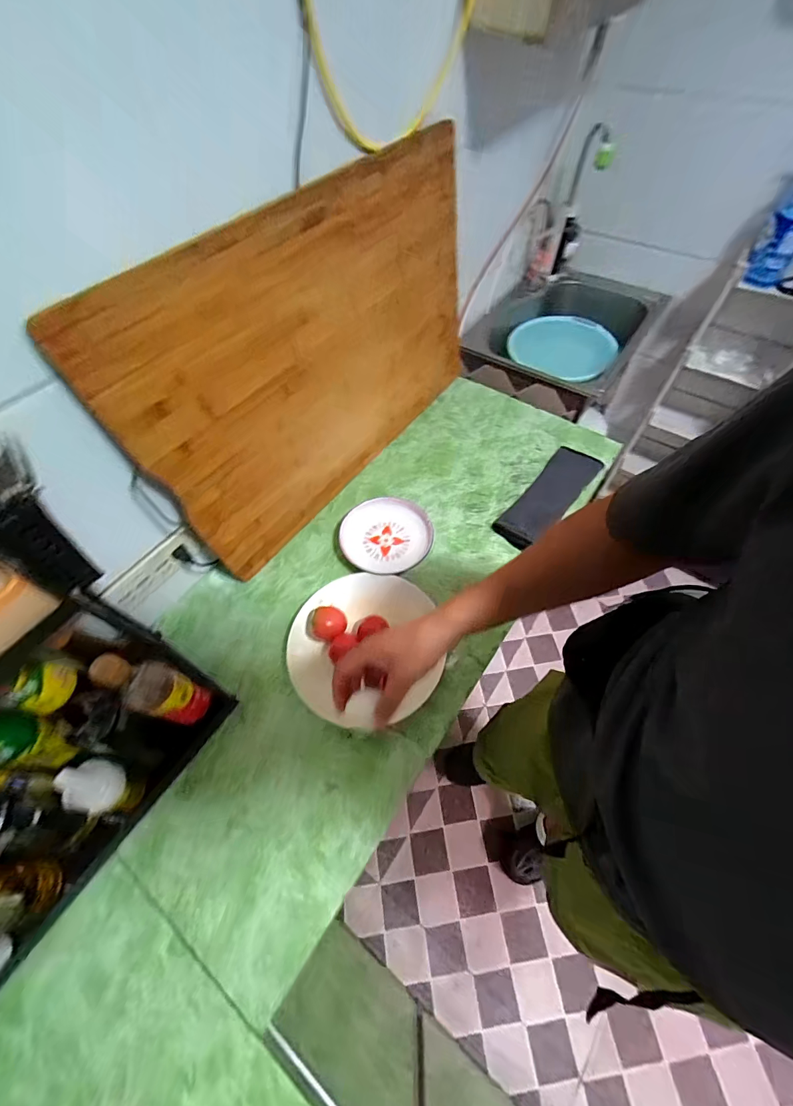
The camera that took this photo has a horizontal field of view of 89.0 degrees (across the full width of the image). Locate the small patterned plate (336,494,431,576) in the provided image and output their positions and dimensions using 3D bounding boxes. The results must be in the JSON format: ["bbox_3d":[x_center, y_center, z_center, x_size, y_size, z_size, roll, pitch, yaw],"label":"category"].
[{"bbox_3d":[-0.019,-0.037,0.826,0.187,0.037,0.167,-30,62,-15],"label":"small patterned plate"}]

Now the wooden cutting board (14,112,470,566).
[{"bbox_3d":[-0.095,-0.366,0.745,0.029,0.483,0.789,28,64,24],"label":"wooden cutting board"}]

